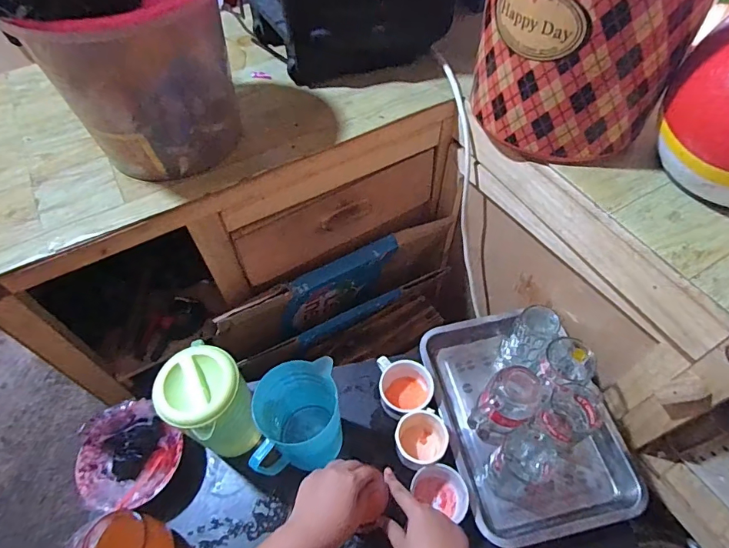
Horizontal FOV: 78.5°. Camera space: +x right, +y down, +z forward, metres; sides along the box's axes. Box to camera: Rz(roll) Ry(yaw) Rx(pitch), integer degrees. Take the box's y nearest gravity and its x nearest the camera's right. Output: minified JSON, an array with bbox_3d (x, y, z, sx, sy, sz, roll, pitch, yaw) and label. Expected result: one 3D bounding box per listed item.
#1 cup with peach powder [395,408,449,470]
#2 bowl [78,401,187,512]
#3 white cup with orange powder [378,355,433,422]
[{"bbox_3d":[0.084,0.254,0.684,0.075,0.063,0.074,-2,56,3],"label":"cup with peach powder"},{"bbox_3d":[-0.363,0.282,0.685,0.144,0.057,0.142,-2,56,3],"label":"bowl"},{"bbox_3d":[0.067,0.186,0.732,0.085,0.064,0.097,-6,56,0],"label":"white cup with orange powder"}]

